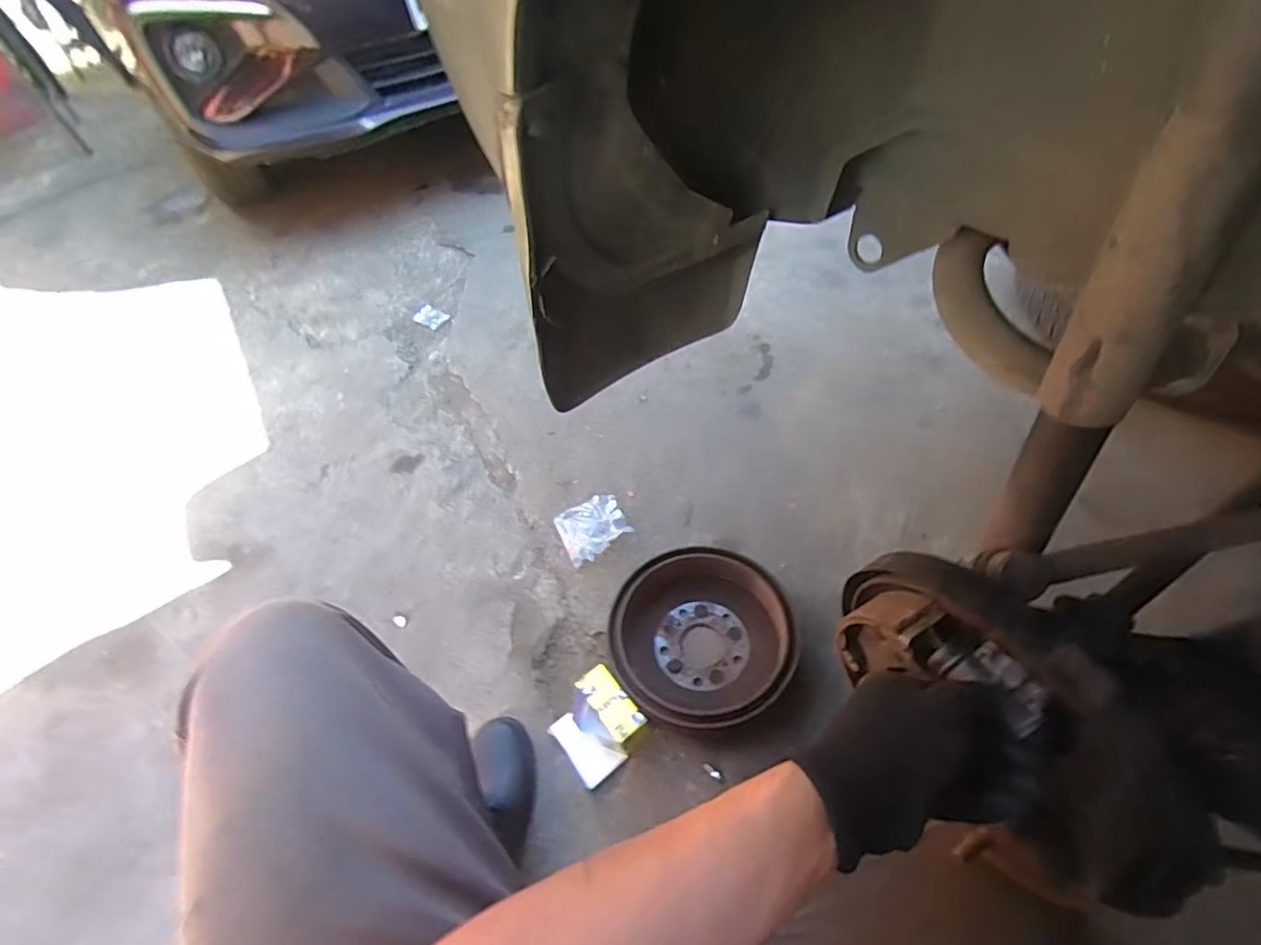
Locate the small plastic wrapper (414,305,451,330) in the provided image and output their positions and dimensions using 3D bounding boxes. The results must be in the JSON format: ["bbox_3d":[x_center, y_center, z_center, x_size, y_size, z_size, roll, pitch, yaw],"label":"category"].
[{"bbox_3d":[-0.510,-0.396,1.488,0.109,0.008,0.056,30,61,23],"label":"small plastic wrapper"}]

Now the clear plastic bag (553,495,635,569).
[{"bbox_3d":[-0.068,0.095,1.023,0.119,0.024,0.107,-29,55,-15],"label":"clear plastic bag"}]

